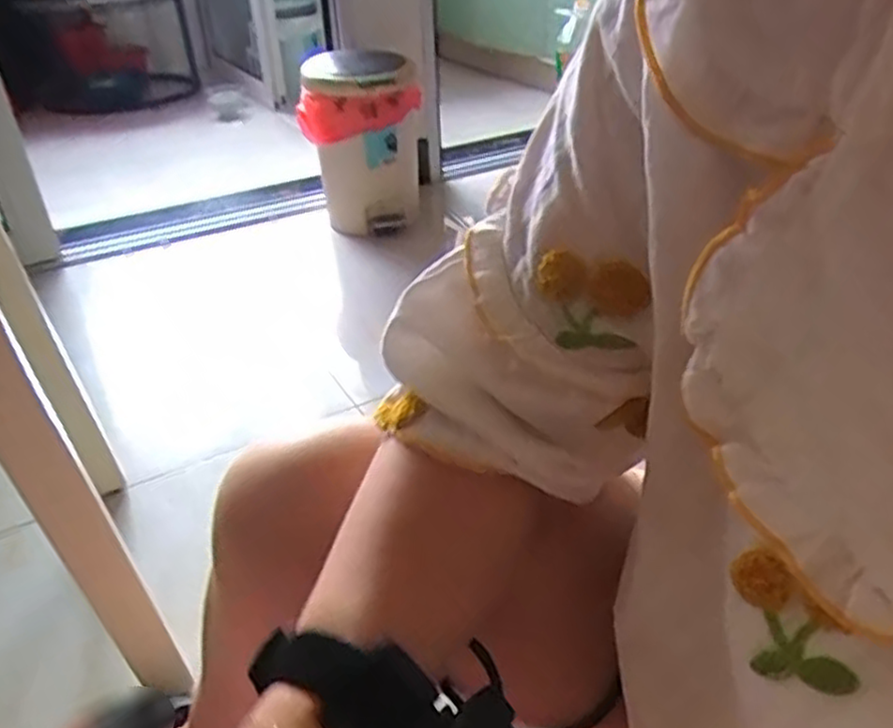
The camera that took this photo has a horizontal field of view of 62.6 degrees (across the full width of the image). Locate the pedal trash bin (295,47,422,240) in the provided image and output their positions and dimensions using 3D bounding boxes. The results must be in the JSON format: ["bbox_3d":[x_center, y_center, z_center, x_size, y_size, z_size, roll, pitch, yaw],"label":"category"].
[{"bbox_3d":[-0.159,-0.422,1.452,0.208,0.349,0.174,-1,34,2],"label":"pedal trash bin"}]

